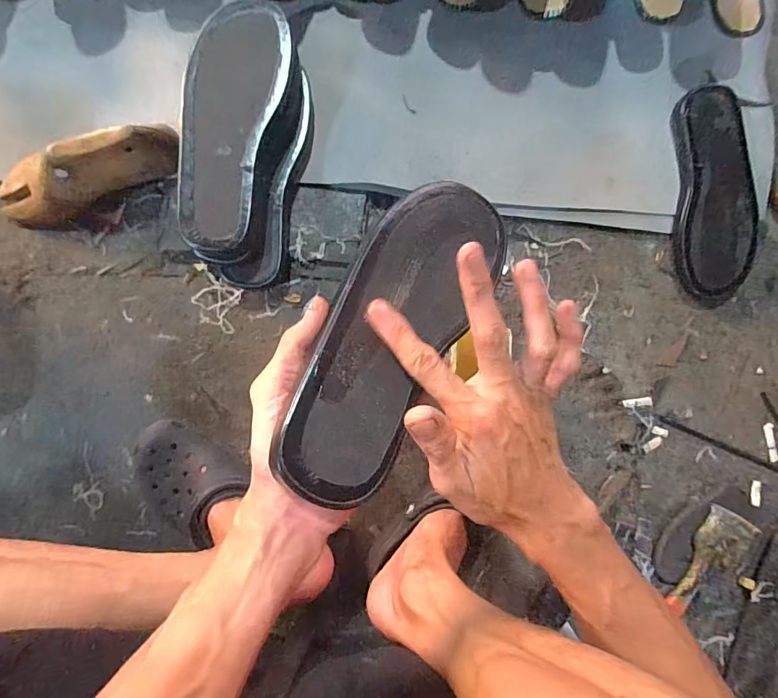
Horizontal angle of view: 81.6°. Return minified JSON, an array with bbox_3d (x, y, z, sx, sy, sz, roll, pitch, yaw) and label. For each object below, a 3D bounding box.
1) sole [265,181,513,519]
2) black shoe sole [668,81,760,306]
[{"bbox_3d":[0.008,-0.021,0.303,0.088,0.025,0.250,30,65,-4],"label":"sole"},{"bbox_3d":[0.422,-0.196,0.584,0.098,0.041,0.257,-3,90,-5],"label":"black shoe sole"}]

